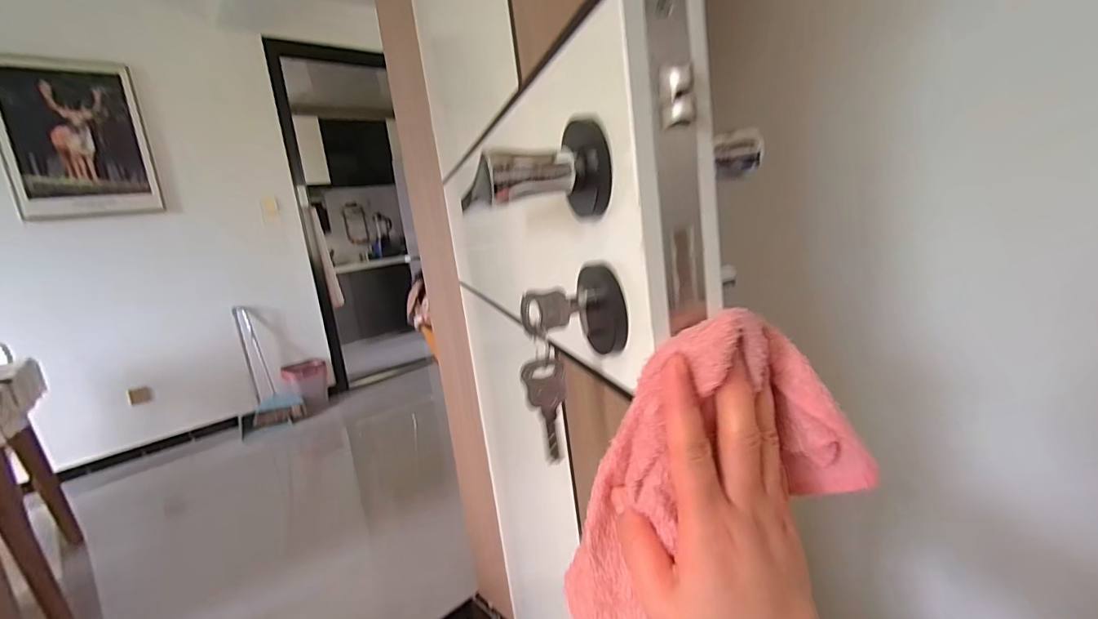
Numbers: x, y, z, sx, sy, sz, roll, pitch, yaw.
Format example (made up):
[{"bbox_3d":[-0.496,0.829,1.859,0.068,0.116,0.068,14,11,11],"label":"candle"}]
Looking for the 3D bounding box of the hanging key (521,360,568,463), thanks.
[{"bbox_3d":[0.000,0.058,0.276,0.024,0.062,0.004,-13,14,-15],"label":"hanging key"}]

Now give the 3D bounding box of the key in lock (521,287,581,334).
[{"bbox_3d":[0.001,0.000,0.268,0.033,0.022,0.005,-11,11,-19],"label":"key in lock"}]

